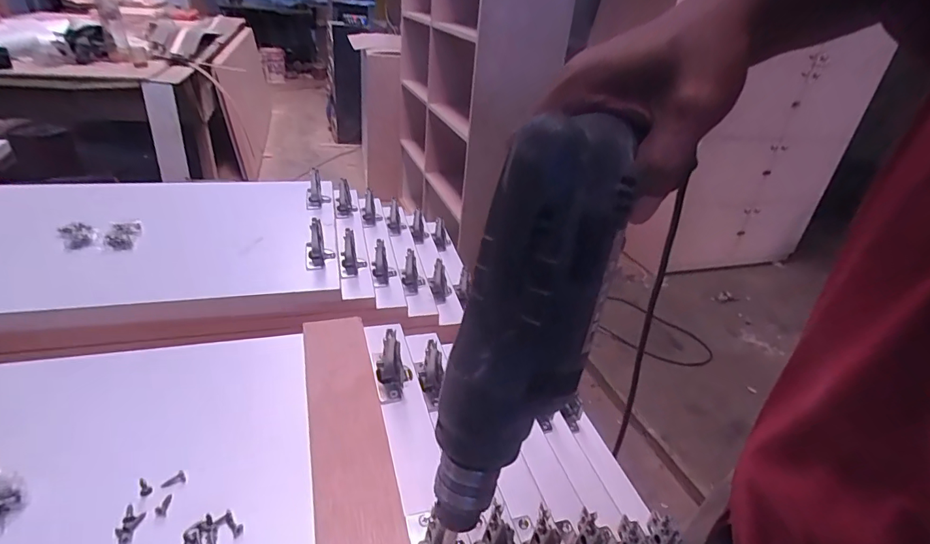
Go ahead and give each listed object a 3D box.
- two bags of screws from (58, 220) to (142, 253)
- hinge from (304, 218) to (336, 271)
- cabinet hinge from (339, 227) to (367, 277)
[{"bbox_3d":[-0.469,-0.047,0.602,0.090,0.025,0.057,-7,33,-22],"label":"two bags of screws"},{"bbox_3d":[-0.186,-0.036,0.599,0.035,0.065,0.041,-3,32,-15],"label":"hinge"},{"bbox_3d":[-0.150,-0.026,0.631,0.032,0.067,0.025,0,31,-11],"label":"cabinet hinge"}]

